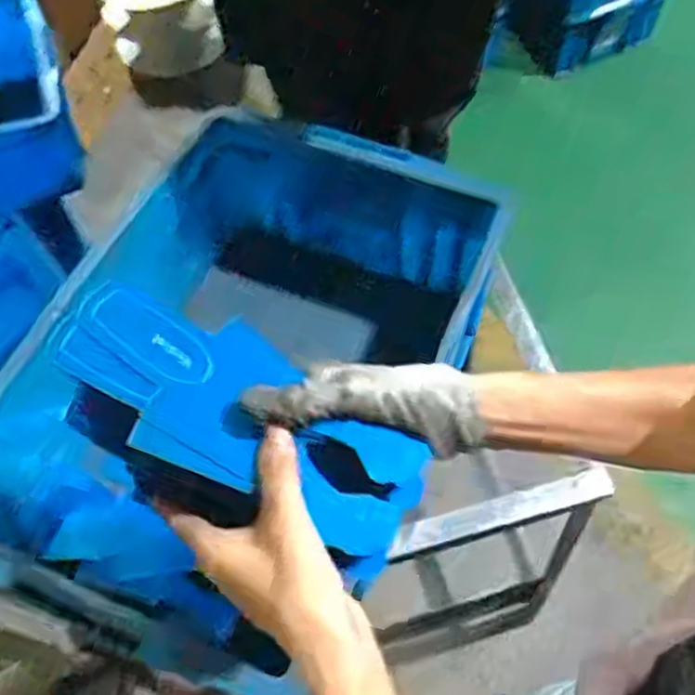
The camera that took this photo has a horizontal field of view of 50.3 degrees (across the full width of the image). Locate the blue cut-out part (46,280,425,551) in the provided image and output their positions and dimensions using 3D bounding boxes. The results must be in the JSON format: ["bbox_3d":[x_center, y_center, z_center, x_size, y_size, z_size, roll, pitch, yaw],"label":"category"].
[{"bbox_3d":[-0.057,0.034,0.388,0.205,0.026,0.077,31,65,4],"label":"blue cut-out part"}]

